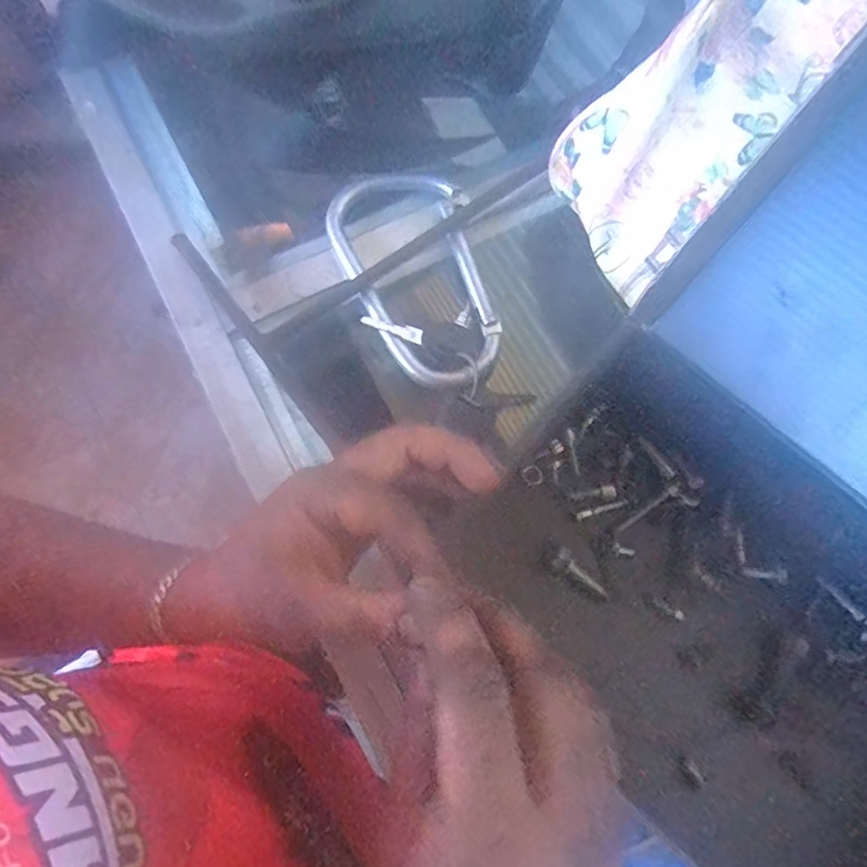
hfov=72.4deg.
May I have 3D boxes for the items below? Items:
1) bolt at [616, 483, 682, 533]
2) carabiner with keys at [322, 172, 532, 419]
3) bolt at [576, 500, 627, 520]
[{"bbox_3d":[0.121,0.042,0.336,0.044,0.004,0.007,-32,79,-10],"label":"bolt"},{"bbox_3d":[-0.007,-0.089,0.365,0.085,0.020,0.175,-17,77,-7],"label":"carabiner with keys"},{"bbox_3d":[0.095,0.043,0.334,0.030,0.004,0.005,-18,77,-7],"label":"bolt"}]

